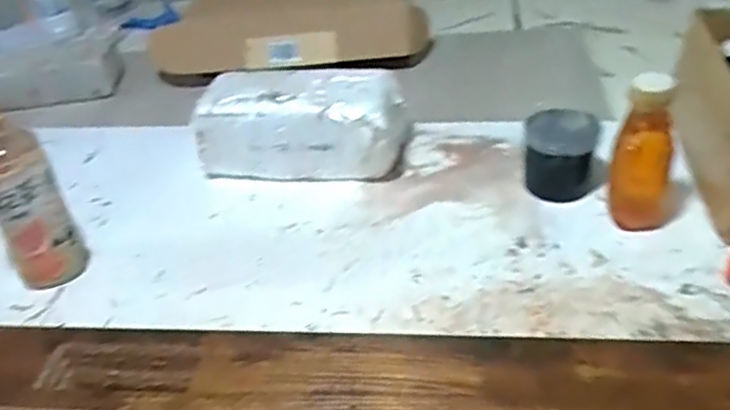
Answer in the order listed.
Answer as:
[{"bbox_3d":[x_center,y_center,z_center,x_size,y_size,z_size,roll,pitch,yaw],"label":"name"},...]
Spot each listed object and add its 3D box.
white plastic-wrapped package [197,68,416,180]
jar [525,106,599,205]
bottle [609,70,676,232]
[{"bbox_3d":[-0.078,-0.103,0.846,0.252,0.113,0.118,4,38,14],"label":"white plastic-wrapped package"},{"bbox_3d":[0.217,-0.054,0.759,0.073,0.083,0.070,-4,37,3],"label":"jar"},{"bbox_3d":[0.282,-0.053,0.678,0.057,0.168,0.045,16,42,27],"label":"bottle"}]

